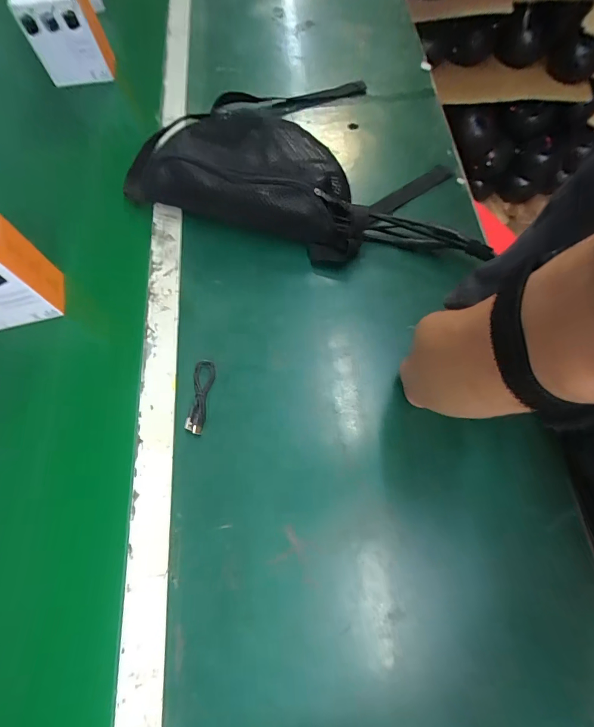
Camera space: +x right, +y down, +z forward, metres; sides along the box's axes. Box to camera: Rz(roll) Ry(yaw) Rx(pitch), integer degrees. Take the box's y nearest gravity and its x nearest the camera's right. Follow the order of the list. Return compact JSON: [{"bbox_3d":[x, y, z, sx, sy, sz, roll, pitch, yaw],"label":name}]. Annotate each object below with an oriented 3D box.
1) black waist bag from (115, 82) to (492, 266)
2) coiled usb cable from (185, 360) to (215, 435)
[{"bbox_3d":[0.011,-0.302,0.498,0.453,0.067,0.328,14,69,6],"label":"black waist bag"},{"bbox_3d":[-0.107,0.034,0.403,0.020,0.015,0.084,4,69,3],"label":"coiled usb cable"}]

